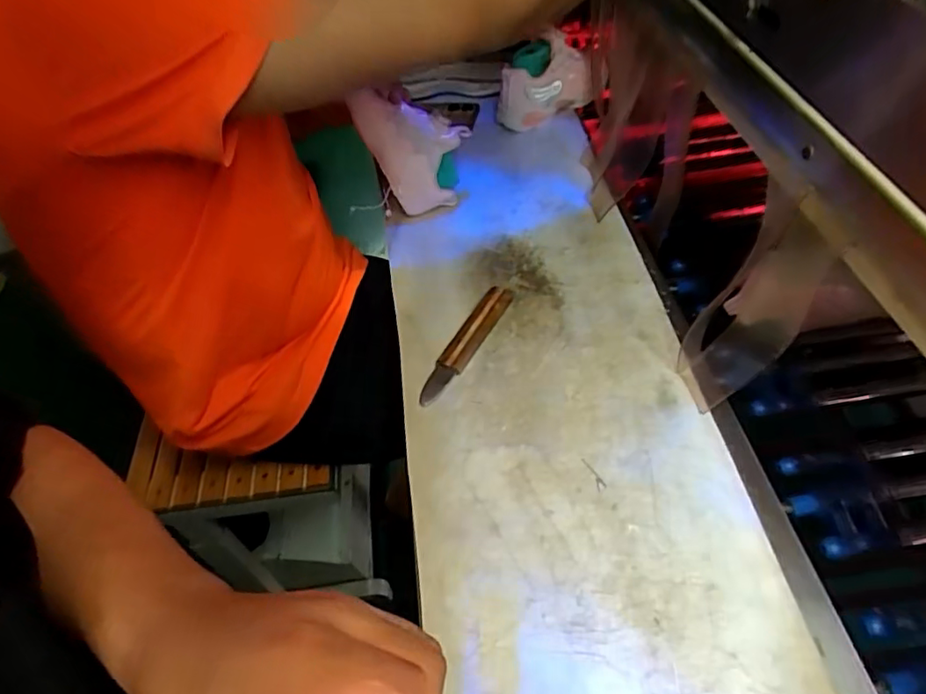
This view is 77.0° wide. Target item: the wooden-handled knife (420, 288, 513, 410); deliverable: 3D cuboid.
[{"bbox_3d":[0.004,-0.005,0.597,0.025,0.015,0.165,22,55,23],"label":"wooden-handled knife"}]

